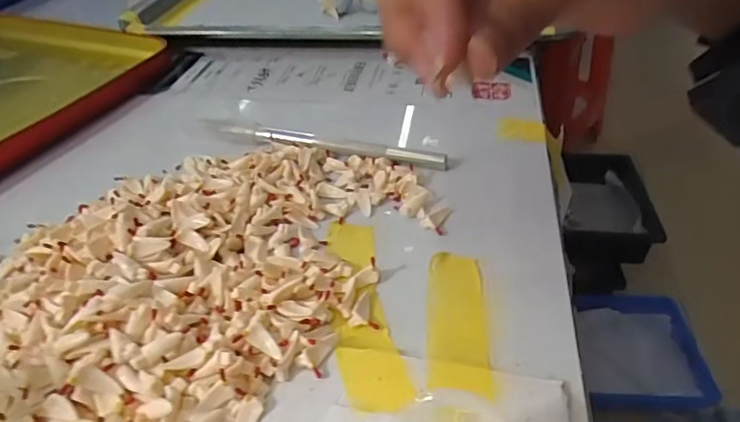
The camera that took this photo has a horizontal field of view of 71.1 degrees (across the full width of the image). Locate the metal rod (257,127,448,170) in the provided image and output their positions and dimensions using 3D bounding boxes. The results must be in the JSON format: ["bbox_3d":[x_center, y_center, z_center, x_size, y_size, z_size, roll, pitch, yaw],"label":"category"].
[{"bbox_3d":[-0.011,-0.033,0.262,0.101,0.007,0.008,12,38,13],"label":"metal rod"}]

